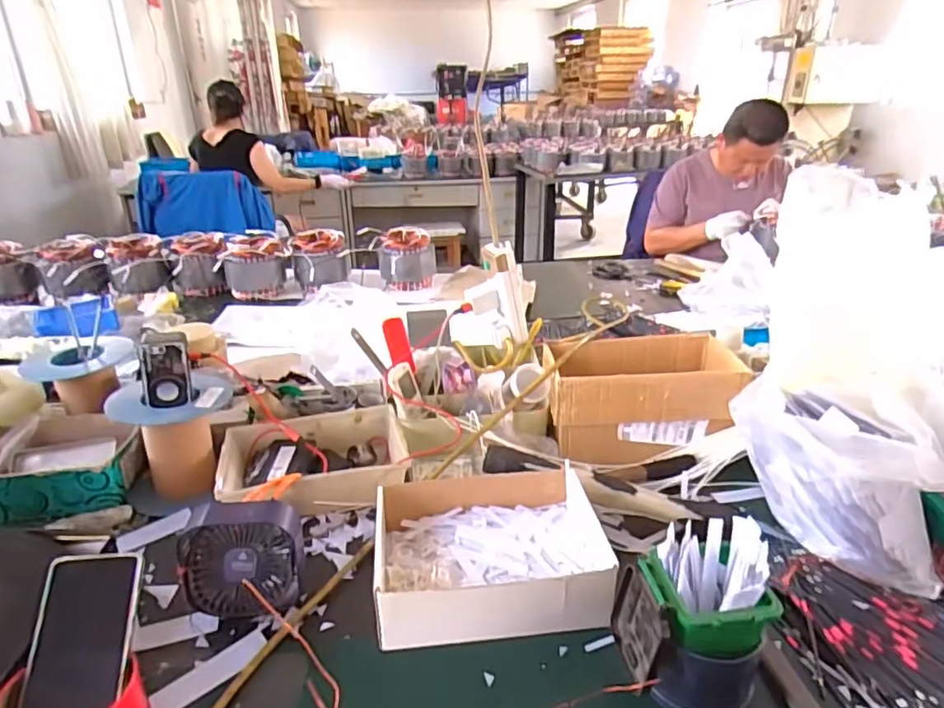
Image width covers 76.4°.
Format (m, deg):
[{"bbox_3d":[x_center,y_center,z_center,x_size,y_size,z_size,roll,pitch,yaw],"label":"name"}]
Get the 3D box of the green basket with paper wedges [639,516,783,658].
[{"bbox_3d":[0.201,0.197,0.517,0.100,0.069,0.106,-1,25,0],"label":"green basket with paper wedges"}]

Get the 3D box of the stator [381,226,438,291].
[{"bbox_3d":[-0.177,-0.249,1.625,0.159,0.141,0.130,-1,25,-1],"label":"stator"}]

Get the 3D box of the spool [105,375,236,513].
[{"bbox_3d":[-0.421,0.121,0.866,0.150,0.184,0.143,0,26,0],"label":"spool"}]

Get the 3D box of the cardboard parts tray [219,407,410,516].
[{"bbox_3d":[-0.217,0.150,0.833,0.241,0.054,0.183,-7,25,-13],"label":"cardboard parts tray"}]

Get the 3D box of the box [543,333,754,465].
[{"bbox_3d":[0.244,0.055,0.901,0.267,0.120,0.156,-3,25,-4],"label":"box"}]

